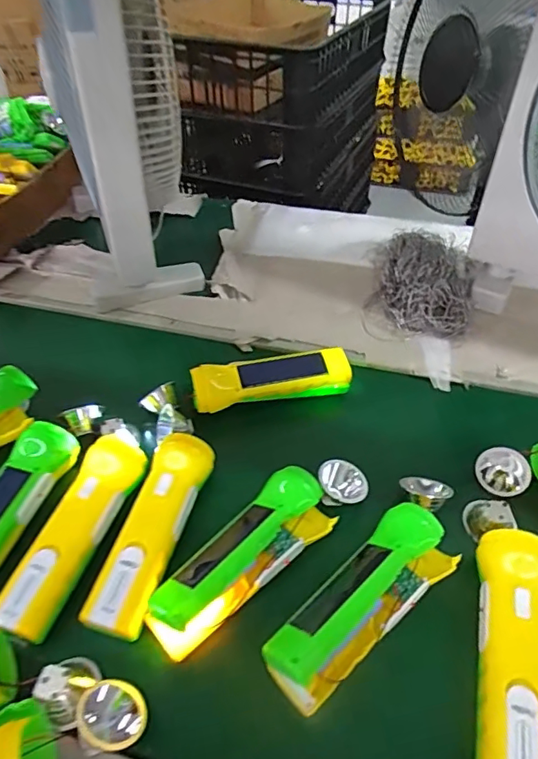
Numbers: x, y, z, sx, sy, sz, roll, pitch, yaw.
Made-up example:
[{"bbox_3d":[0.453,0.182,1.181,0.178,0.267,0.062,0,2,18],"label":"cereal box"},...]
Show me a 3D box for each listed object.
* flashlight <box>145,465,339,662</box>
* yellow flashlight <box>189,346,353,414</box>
[{"bbox_3d":[-0.019,0.136,0.406,0.063,0.041,0.176,35,57,29],"label":"flashlight"},{"bbox_3d":[0.001,-0.001,0.541,0.166,0.038,0.051,-13,48,-10],"label":"yellow flashlight"}]

